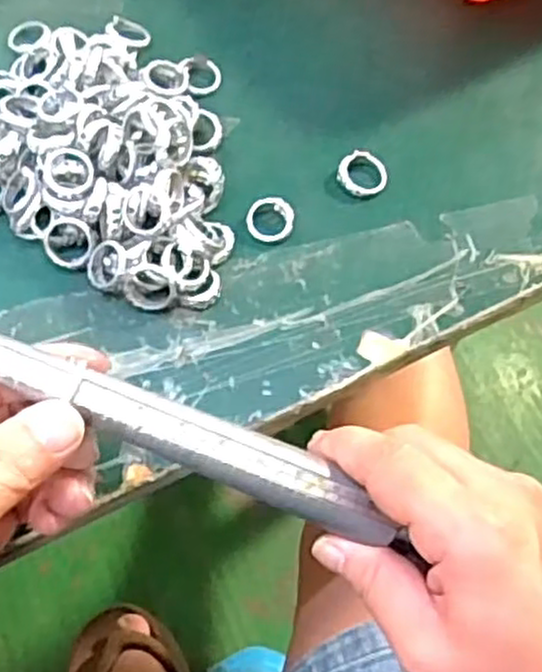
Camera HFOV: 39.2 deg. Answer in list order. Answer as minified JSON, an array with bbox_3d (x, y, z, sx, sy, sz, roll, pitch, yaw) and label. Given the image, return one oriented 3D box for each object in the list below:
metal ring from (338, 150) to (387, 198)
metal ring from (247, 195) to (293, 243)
[{"bbox_3d":[0.044,-0.077,0.355,0.022,0.007,0.026,26,65,9],"label":"metal ring"},{"bbox_3d":[0.000,-0.053,0.341,0.021,0.006,0.022,1,64,-3],"label":"metal ring"}]

